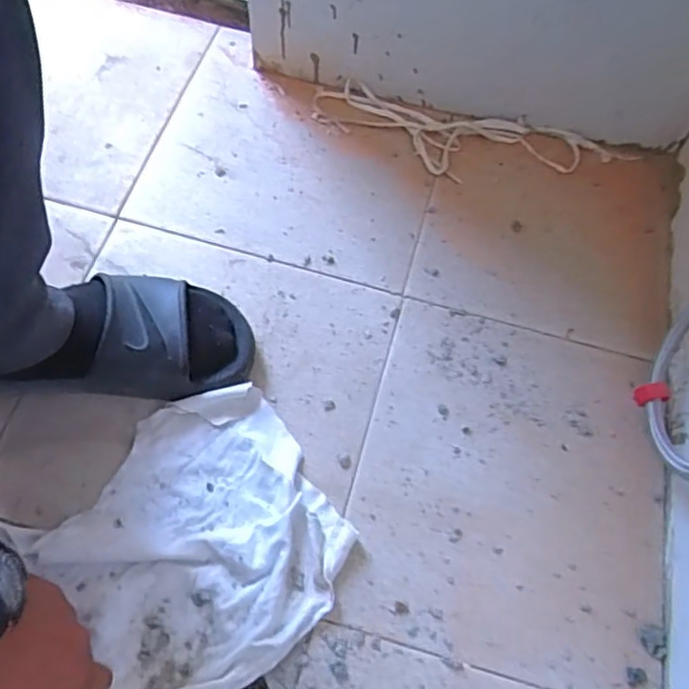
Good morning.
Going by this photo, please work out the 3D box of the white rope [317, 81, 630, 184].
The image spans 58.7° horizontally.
[{"bbox_3d":[0.134,-0.222,0.673,0.348,0.012,0.091,15,65,3],"label":"white rope"}]

